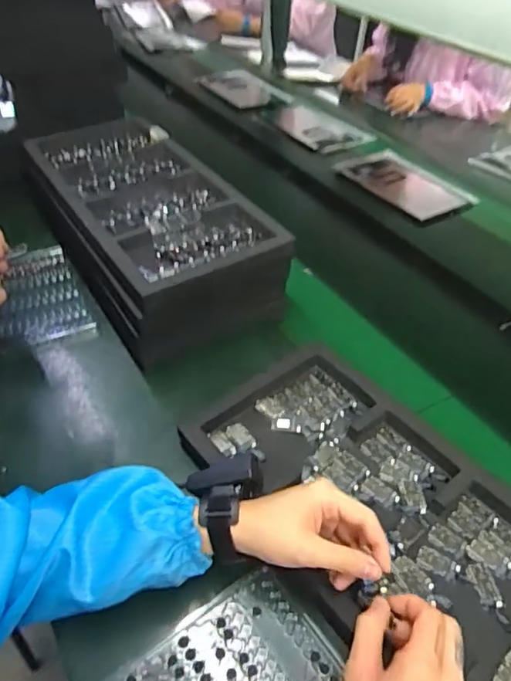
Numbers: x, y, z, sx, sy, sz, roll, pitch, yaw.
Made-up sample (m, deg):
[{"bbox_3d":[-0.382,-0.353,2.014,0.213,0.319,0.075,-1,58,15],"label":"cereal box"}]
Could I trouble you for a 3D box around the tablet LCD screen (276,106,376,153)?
[{"bbox_3d":[0.164,-0.545,1.348,0.168,0.012,0.247,-22,49,-26],"label":"tablet LCD screen"}]

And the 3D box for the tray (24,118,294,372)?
[{"bbox_3d":[-0.168,-0.186,0.832,0.228,0.136,0.540,-20,48,-24],"label":"tray"}]

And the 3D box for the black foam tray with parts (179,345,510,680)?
[{"bbox_3d":[0.145,0.194,0.523,0.225,0.047,0.492,-28,51,-30],"label":"black foam tray with parts"}]

